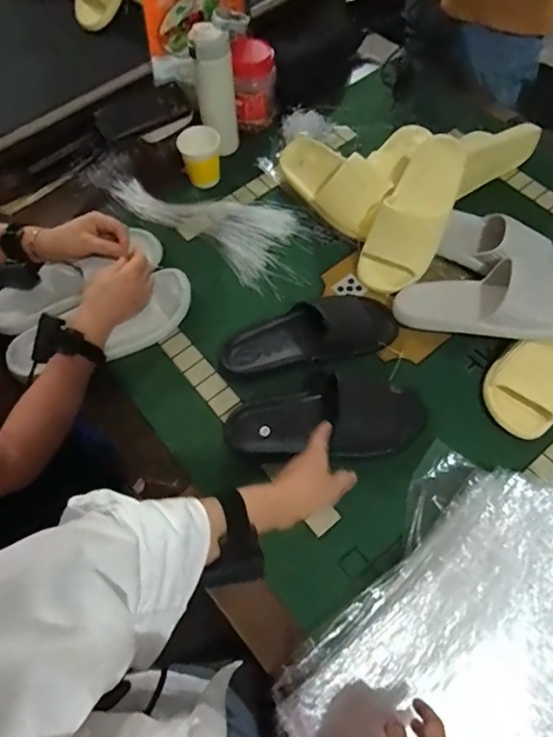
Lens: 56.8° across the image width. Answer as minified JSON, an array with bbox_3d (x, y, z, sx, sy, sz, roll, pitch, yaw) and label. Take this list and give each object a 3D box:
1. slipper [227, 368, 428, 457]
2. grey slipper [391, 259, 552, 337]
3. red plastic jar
[{"bbox_3d":[0.067,0.063,0.679,0.258,0.053,0.121,-5,65,1],"label":"slipper"},{"bbox_3d":[0.310,-0.097,0.734,0.273,0.067,0.108,2,63,23],"label":"grey slipper"},{"bbox_3d":[-0.039,-0.518,0.939,0.076,0.135,0.085,-4,65,-1],"label":"red plastic jar"}]

